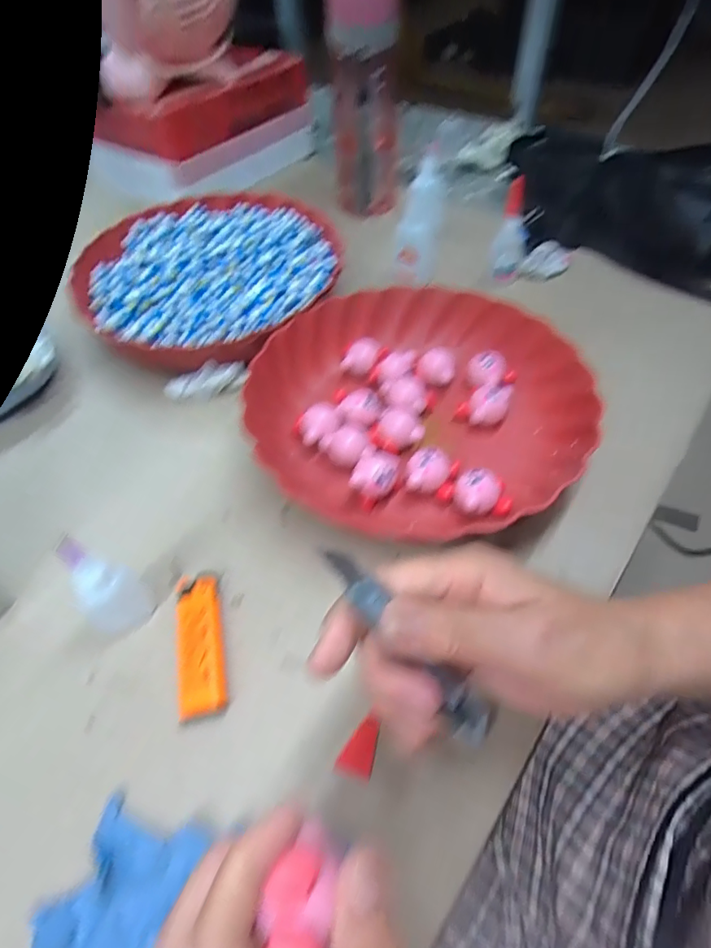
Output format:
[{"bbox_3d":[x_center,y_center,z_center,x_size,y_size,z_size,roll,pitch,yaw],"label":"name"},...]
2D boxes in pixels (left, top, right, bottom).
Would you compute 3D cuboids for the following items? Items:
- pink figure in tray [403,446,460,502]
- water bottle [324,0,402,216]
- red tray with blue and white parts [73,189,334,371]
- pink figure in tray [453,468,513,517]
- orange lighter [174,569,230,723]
[{"bbox_3d":[0.052,-0.002,0.345,0.034,0.024,0.029,9,53,9],"label":"pink figure in tray"},{"bbox_3d":[0.011,-0.394,0.541,0.070,0.204,0.066,-2,52,0],"label":"water bottle"},{"bbox_3d":[-0.138,-0.191,0.473,0.222,0.045,0.237,29,59,22],"label":"red tray with blue and white parts"},{"bbox_3d":[0.084,0.014,0.333,0.033,0.026,0.026,-2,52,1],"label":"pink figure in tray"},{"bbox_3d":[-0.090,0.097,0.293,0.027,0.011,0.083,-12,53,-7],"label":"orange lighter"}]

